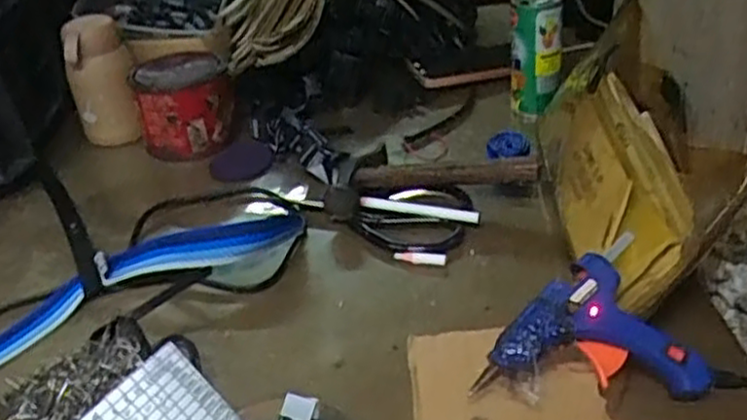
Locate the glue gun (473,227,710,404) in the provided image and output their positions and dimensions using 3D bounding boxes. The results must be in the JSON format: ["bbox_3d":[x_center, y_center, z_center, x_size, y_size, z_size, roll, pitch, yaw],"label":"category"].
[{"bbox_3d":[0.137,0.066,0.469,0.138,0.029,0.099,1,71,2],"label":"glue gun"}]

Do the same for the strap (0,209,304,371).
[{"bbox_3d":[-0.217,0.060,0.580,0.343,0.043,0.080,-22,36,-22],"label":"strap"}]

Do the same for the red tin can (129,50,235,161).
[{"bbox_3d":[-0.202,-0.112,0.795,0.102,0.079,0.090,-13,34,-10],"label":"red tin can"}]

